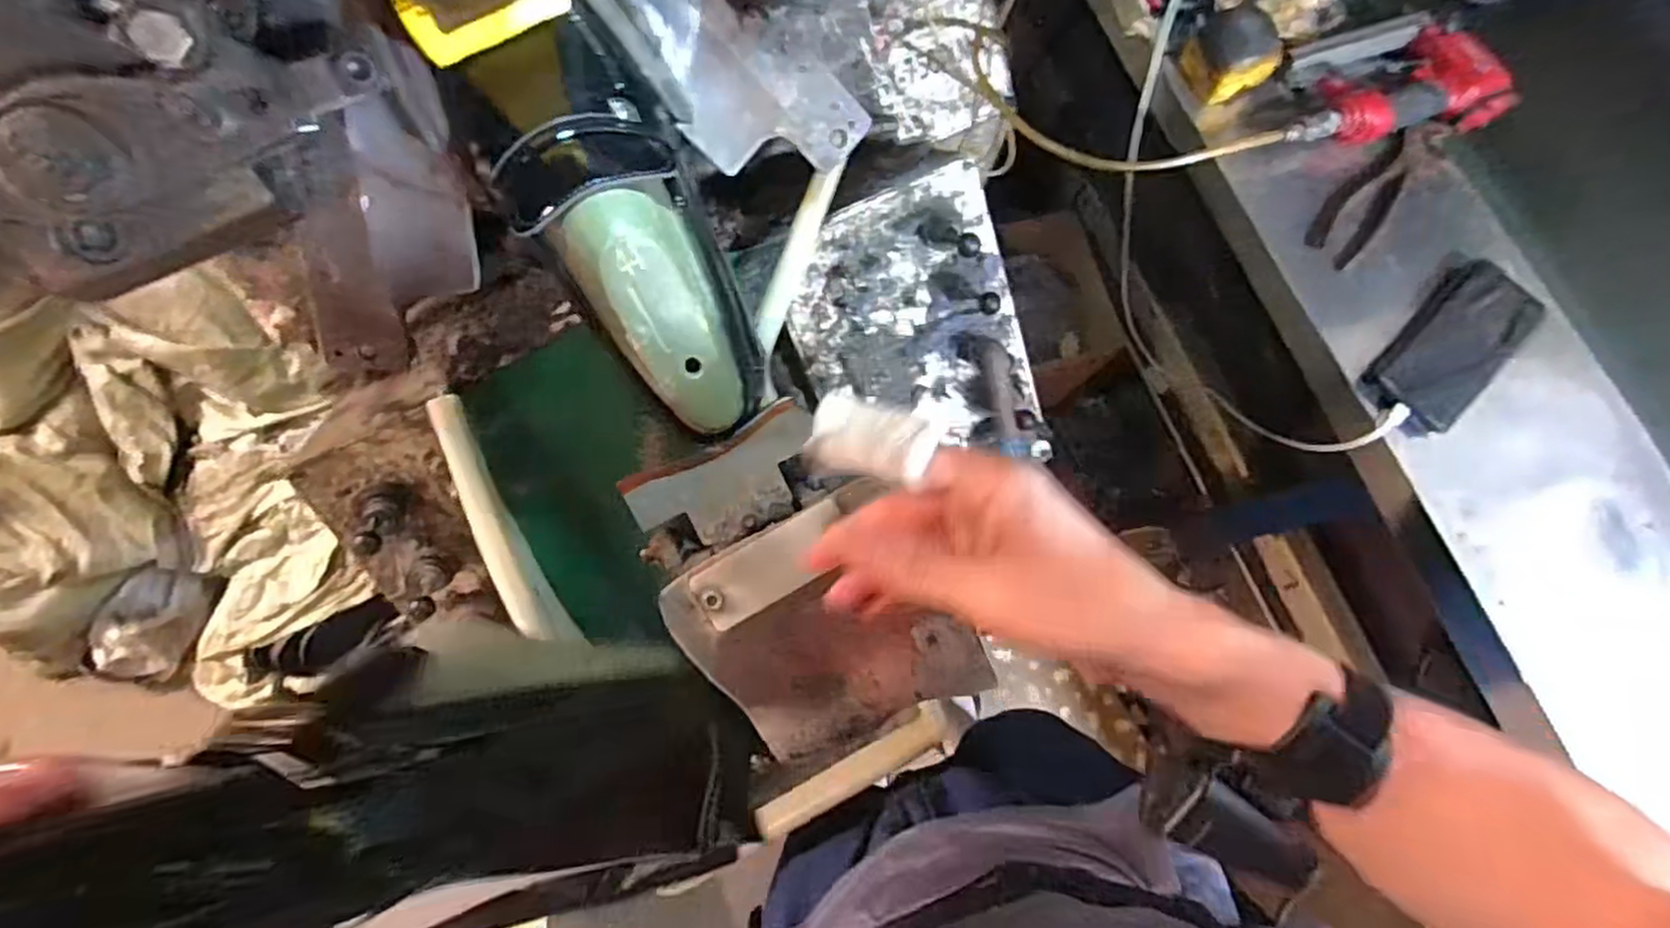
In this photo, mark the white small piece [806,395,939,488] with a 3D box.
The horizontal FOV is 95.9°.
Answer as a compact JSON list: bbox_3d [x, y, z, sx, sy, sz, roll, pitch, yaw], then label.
[{"bbox_3d":[0.015,-0.009,0.326,0.051,0.028,0.031,24,79,5],"label":"white small piece"}]

